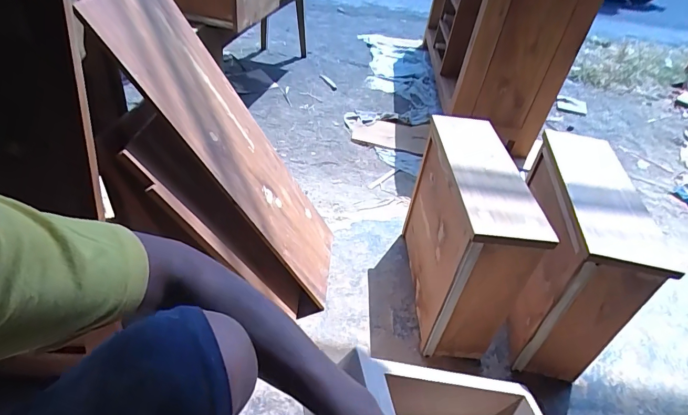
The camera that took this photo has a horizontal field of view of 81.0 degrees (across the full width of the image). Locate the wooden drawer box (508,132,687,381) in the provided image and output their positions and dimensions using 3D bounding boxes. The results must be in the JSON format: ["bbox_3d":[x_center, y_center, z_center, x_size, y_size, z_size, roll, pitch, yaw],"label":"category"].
[{"bbox_3d":[0.467,0.097,0.854,0.160,0.365,0.343,14,39,8],"label":"wooden drawer box"}]

